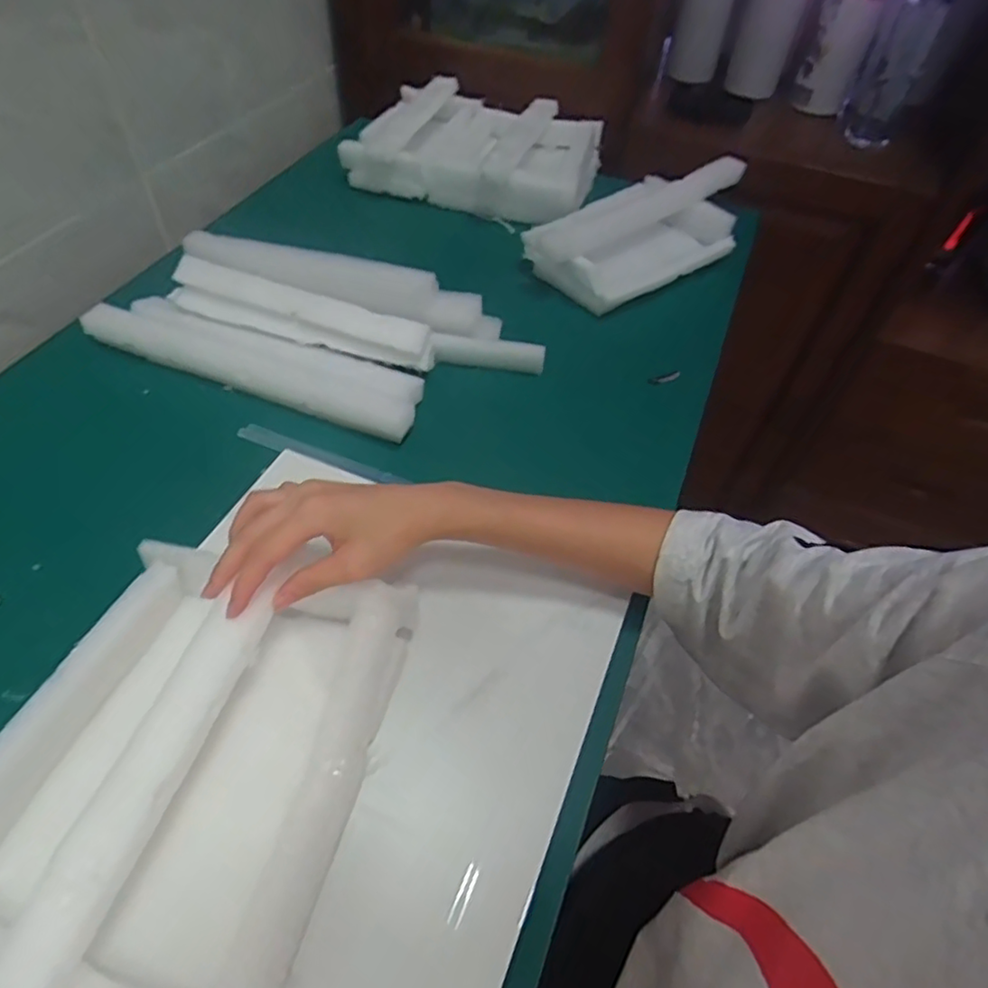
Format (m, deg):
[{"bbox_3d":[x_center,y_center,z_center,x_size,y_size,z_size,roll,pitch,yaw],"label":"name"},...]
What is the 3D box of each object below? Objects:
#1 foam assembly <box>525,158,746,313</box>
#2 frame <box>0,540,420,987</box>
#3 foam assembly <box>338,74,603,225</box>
[{"bbox_3d":[0.166,-0.289,0.695,0.265,0.067,0.123,-30,58,-24],"label":"foam assembly"},{"bbox_3d":[-0.151,0.135,0.325,0.173,0.058,0.232,13,52,8],"label":"frame"},{"bbox_3d":[-0.020,-0.440,0.806,0.292,0.064,0.220,15,52,9],"label":"foam assembly"}]

